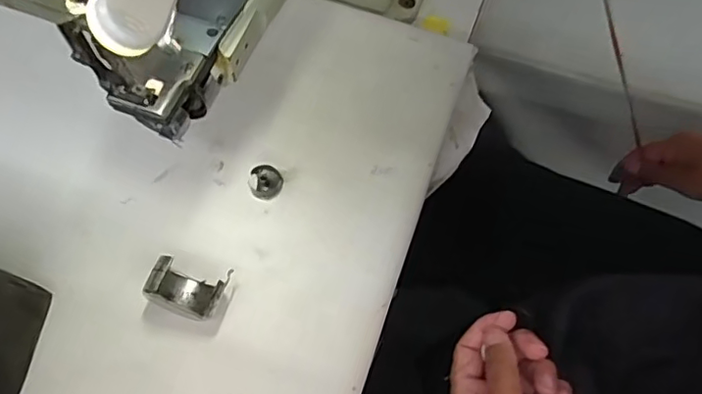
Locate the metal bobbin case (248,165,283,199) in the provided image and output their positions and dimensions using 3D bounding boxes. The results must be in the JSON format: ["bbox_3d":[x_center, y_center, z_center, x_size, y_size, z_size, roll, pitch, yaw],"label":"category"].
[{"bbox_3d":[-0.063,-0.011,0.436,0.025,0.009,0.024,1,64,-1],"label":"metal bobbin case"}]

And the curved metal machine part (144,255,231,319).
[{"bbox_3d":[-0.106,0.060,0.383,0.046,0.038,0.032,11,64,4],"label":"curved metal machine part"}]

